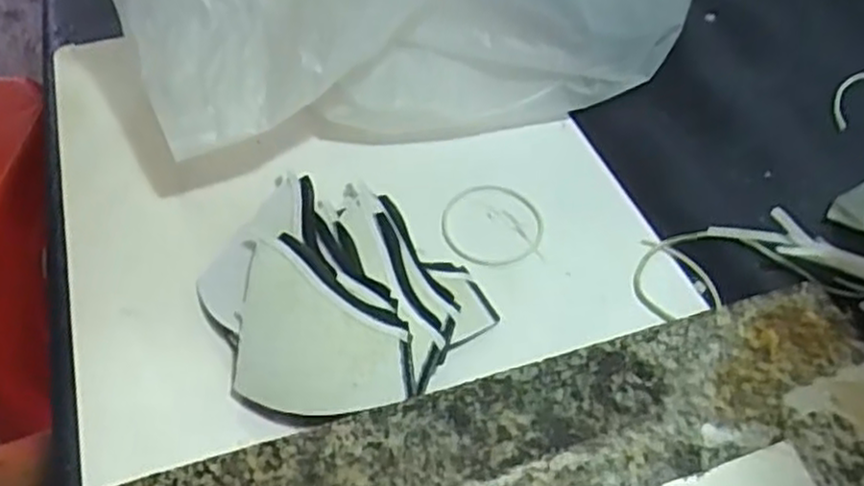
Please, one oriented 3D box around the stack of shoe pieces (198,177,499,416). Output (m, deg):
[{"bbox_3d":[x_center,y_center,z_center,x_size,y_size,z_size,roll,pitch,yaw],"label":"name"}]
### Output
[{"bbox_3d":[-0.042,0.021,0.319,0.113,0.023,0.103,33,60,25],"label":"stack of shoe pieces"}]

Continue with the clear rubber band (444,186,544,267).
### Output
[{"bbox_3d":[0.028,-0.008,0.357,0.049,0.004,0.047,-1,52,2],"label":"clear rubber band"}]

